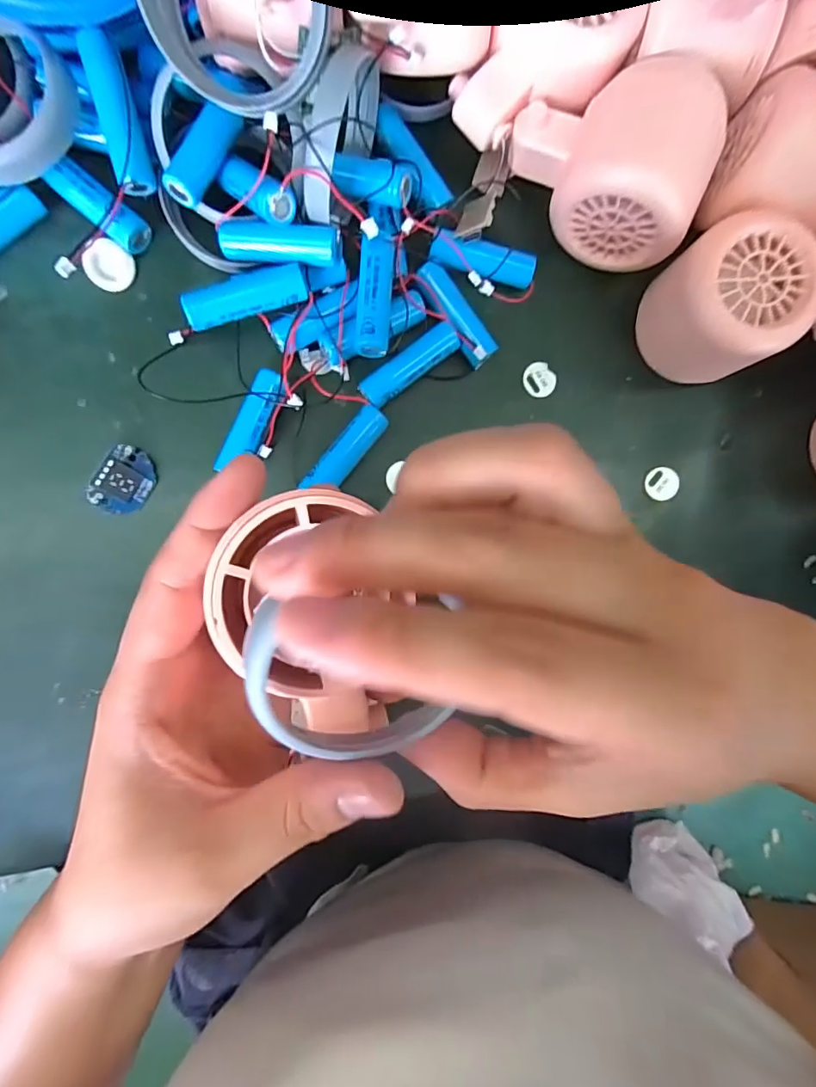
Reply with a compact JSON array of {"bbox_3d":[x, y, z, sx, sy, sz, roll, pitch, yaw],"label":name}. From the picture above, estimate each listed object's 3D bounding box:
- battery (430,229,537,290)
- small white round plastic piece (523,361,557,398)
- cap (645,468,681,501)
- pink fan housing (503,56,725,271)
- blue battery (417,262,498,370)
[{"bbox_3d":[0.034,-0.130,0.225,0.048,0.013,0.016,7,91,-8],"label":"battery"},{"bbox_3d":[0.065,-0.080,0.239,0.016,0.004,0.016,0,92,-8],"label":"small white round plastic piece"},{"bbox_3d":[0.128,-0.030,0.248,0.016,0.005,0.017,0,92,-8],"label":"cap"},{"bbox_3d":[0.085,-0.163,0.211,0.079,0.054,0.055,19,90,-8],"label":"pink fan housing"},{"bbox_3d":[0.022,-0.104,0.225,0.014,0.016,0.049,-37,97,-5],"label":"blue battery"}]

